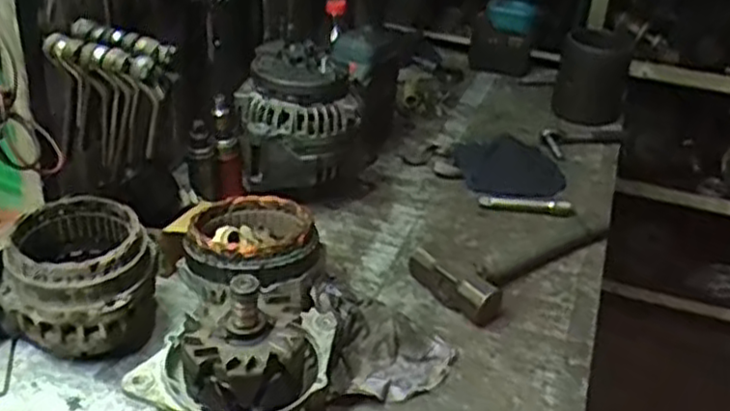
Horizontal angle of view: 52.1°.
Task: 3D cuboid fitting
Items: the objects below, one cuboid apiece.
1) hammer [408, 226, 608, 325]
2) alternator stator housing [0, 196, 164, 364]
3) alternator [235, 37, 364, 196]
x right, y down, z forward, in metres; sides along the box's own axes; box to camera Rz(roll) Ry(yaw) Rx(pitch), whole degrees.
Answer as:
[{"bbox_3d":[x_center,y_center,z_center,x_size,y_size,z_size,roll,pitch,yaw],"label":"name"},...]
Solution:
[{"bbox_3d":[0.174,0.062,0.879,0.242,0.040,0.106,-20,39,-35],"label":"hammer"},{"bbox_3d":[-0.271,0.079,0.716,0.132,0.127,0.134,26,37,32],"label":"alternator stator housing"},{"bbox_3d":[-0.087,-0.117,0.943,0.146,0.152,0.140,-3,32,-12],"label":"alternator"}]

